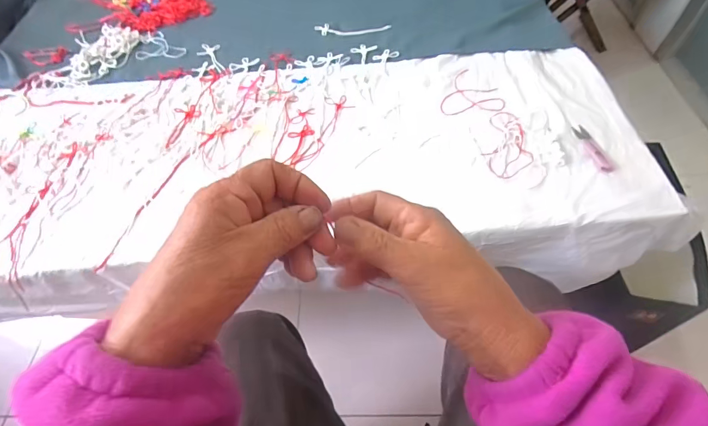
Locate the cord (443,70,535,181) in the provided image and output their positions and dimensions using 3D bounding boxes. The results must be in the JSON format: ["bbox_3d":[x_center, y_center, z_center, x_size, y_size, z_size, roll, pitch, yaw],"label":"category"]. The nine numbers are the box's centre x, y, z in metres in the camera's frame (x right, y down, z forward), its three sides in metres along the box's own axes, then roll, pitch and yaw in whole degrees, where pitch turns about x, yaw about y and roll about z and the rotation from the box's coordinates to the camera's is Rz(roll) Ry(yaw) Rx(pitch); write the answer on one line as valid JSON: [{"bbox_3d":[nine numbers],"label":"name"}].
[{"bbox_3d":[0.220,-0.163,0.681,0.111,0.005,0.266,-10,54,-3],"label":"cord"}]

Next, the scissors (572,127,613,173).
[{"bbox_3d":[0.376,-0.104,0.628,0.026,0.006,0.105,-7,54,-1],"label":"scissors"}]

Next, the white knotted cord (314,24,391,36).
[{"bbox_3d":[-0.005,-0.403,0.876,0.166,0.005,0.040,3,54,6],"label":"white knotted cord"}]

